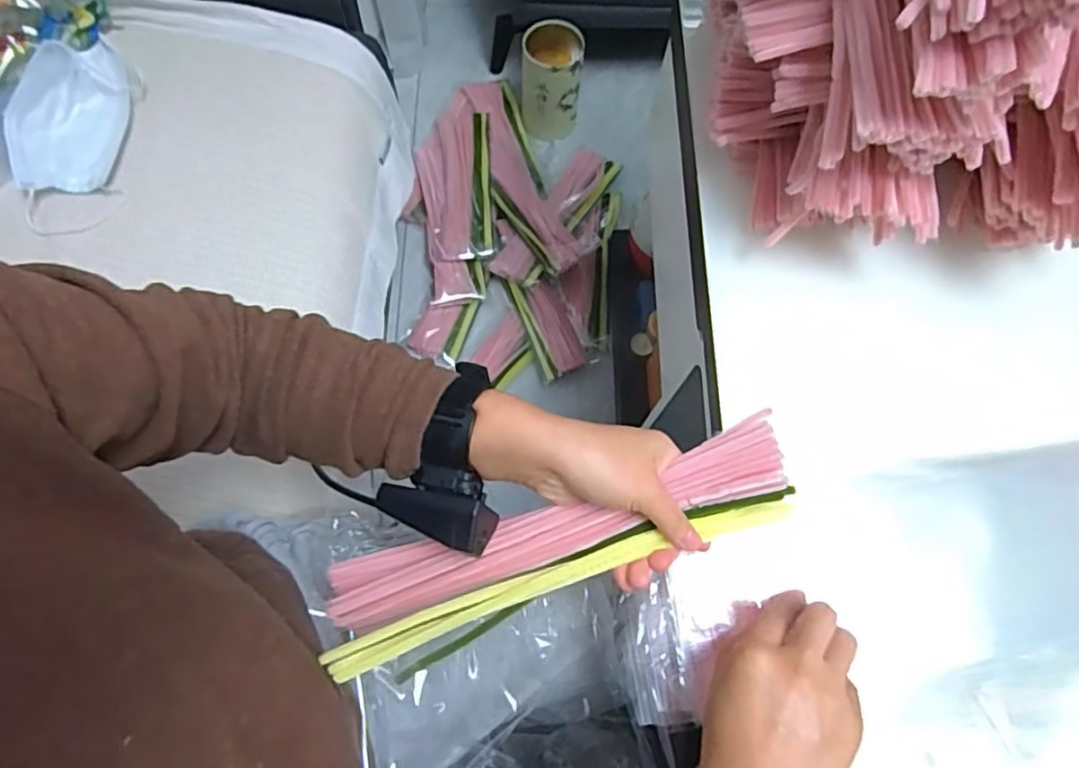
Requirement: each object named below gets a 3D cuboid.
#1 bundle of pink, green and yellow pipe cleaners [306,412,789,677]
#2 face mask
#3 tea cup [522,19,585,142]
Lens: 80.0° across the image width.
[{"bbox_3d":[0.007,0.100,0.397,0.293,0.041,0.073,-22,72,6],"label":"bundle of pink, green and yellow pipe cleaners"},{"bbox_3d":[-0.493,-0.274,0.672,0.092,0.072,0.163,-4,70,-3],"label":"face mask"},{"bbox_3d":[0.021,-0.528,1.143,0.101,0.182,0.092,1,70,-2],"label":"tea cup"}]

